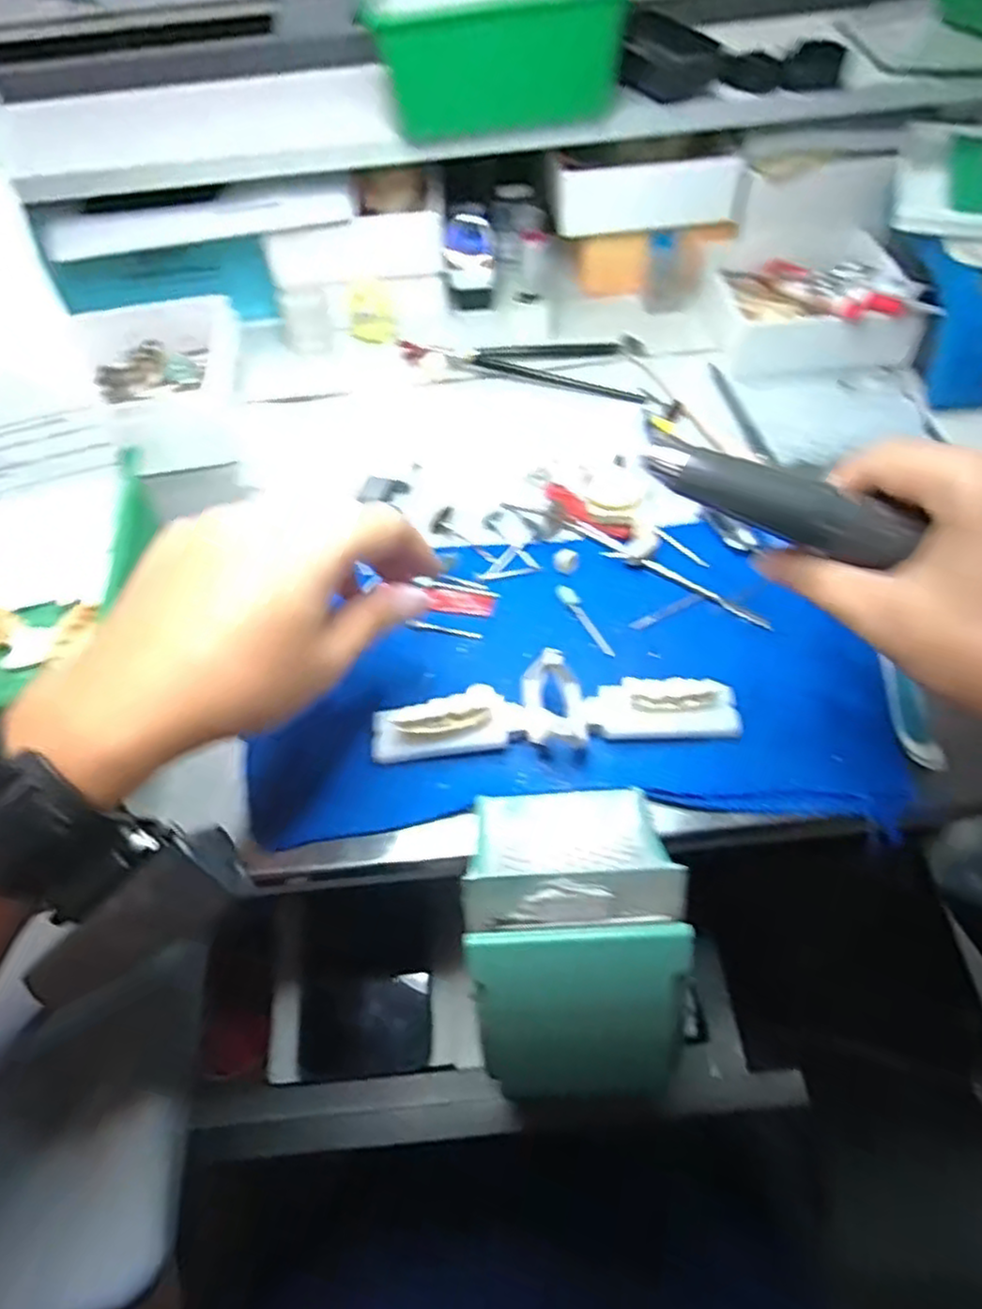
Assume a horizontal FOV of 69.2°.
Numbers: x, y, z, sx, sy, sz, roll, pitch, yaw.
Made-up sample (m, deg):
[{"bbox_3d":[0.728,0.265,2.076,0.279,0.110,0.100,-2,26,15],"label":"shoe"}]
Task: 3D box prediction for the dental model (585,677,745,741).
[{"bbox_3d":[0.082,0.027,0.339,0.071,0.025,0.023,1,55,5],"label":"dental model"}]

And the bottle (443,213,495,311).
[{"bbox_3d":[-0.017,-0.315,0.571,0.036,0.064,0.028,-4,54,1],"label":"bottle"}]

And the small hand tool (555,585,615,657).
[{"bbox_3d":[0.053,-0.020,0.387,0.009,0.007,0.051,-30,58,-16],"label":"small hand tool"}]

